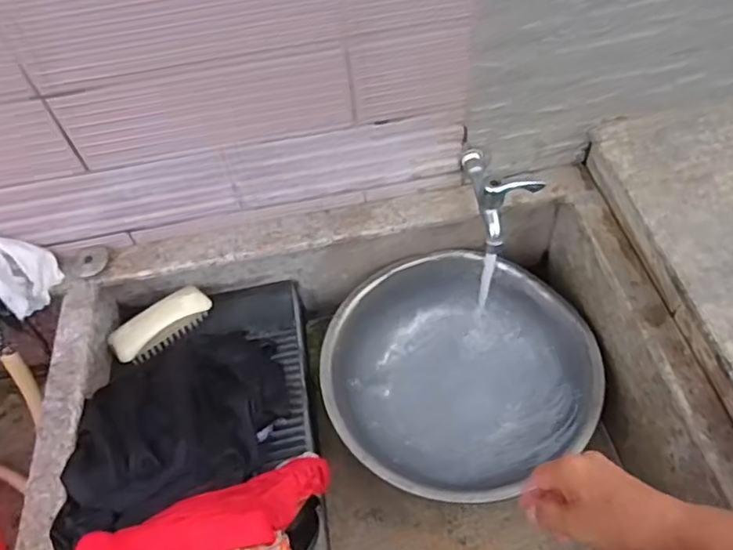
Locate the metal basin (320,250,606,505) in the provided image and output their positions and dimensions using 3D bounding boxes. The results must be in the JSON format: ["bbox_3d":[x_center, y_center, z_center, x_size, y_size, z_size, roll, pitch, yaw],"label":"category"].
[{"bbox_3d":[0.113,0.125,0.770,0.317,0.110,0.305,-3,54,3],"label":"metal basin"}]

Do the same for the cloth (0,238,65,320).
[{"bbox_3d":[-0.410,-0.011,0.704,0.032,0.110,0.077,-12,30,46],"label":"cloth"}]

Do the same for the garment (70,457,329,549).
[{"bbox_3d":[-0.155,0.239,0.538,0.295,0.040,0.071,-16,49,-40],"label":"garment"}]

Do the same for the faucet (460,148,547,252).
[{"bbox_3d":[0.142,-0.099,0.703,0.055,0.090,0.123,-23,55,-11],"label":"faucet"}]

